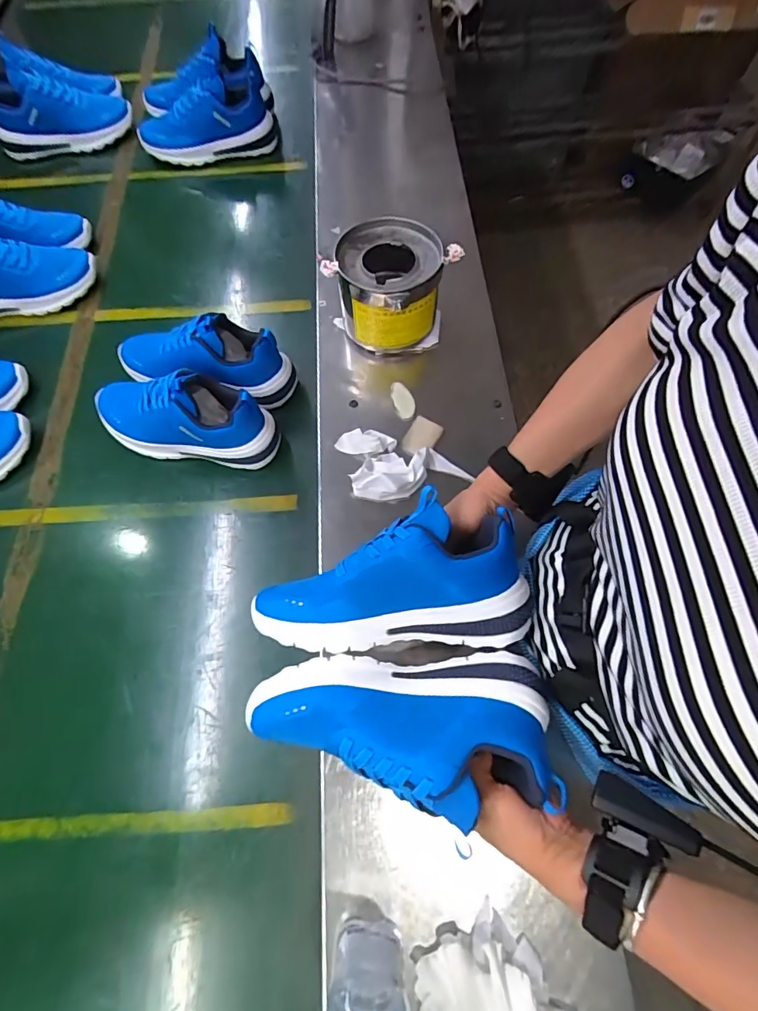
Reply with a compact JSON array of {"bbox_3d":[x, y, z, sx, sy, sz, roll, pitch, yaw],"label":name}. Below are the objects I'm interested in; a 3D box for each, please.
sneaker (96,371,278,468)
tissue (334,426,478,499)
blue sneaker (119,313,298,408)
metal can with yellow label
[{"bbox_3d":[-0.259,-0.117,0.606,0.244,0.113,0.082,12,66,5],"label":"sneaker"},{"bbox_3d":[0.031,-0.060,0.600,0.155,0.027,0.103,-7,66,-3],"label":"tissue"},{"bbox_3d":[-0.245,-0.201,0.634,0.248,0.112,0.087,9,66,4],"label":"blue sneaker"},{"bbox_3d":[0.011,-0.297,0.661,0.138,0.135,0.151,2,65,2],"label":"metal can with yellow label"}]

